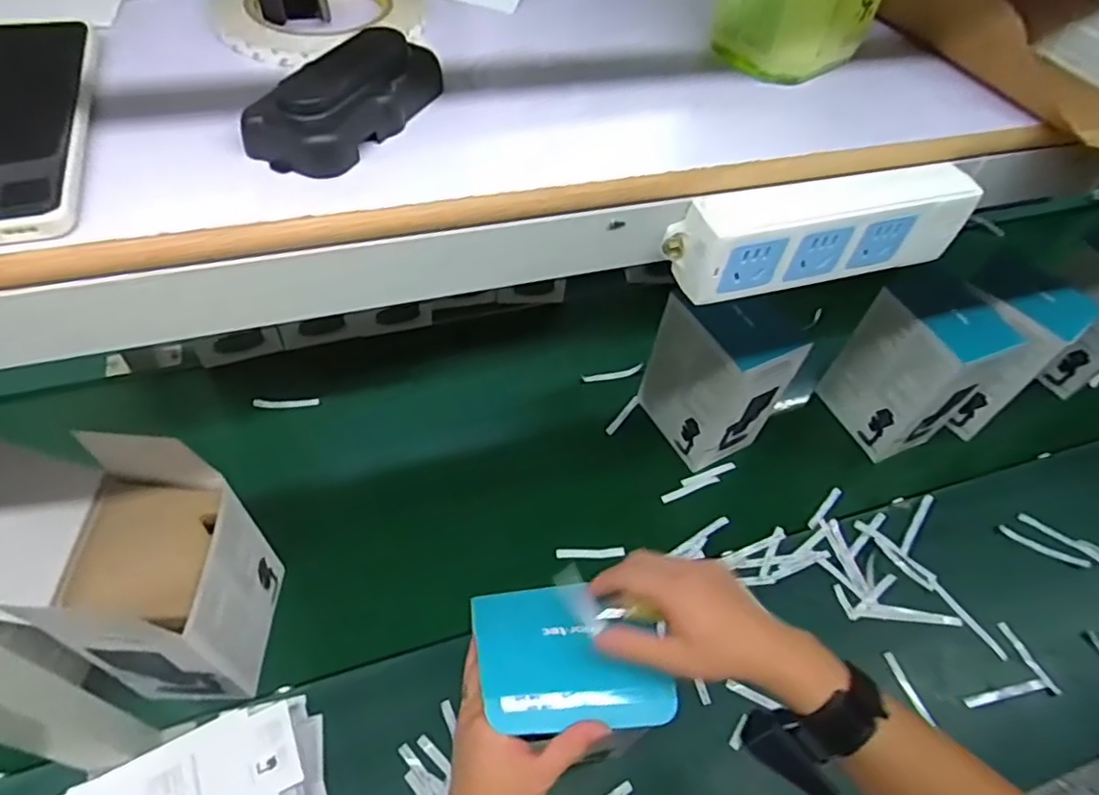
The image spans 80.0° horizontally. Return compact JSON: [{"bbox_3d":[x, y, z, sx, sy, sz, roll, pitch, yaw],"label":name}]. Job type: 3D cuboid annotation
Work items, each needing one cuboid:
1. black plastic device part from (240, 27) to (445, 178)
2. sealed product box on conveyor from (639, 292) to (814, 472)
[{"bbox_3d":[-0.092,-0.143,0.312,0.040,0.027,0.104,31,57,16],"label":"black plastic device part"},{"bbox_3d":[0.232,-0.028,0.911,0.126,0.210,0.152,-19,58,-18],"label":"sealed product box on conveyor"}]

